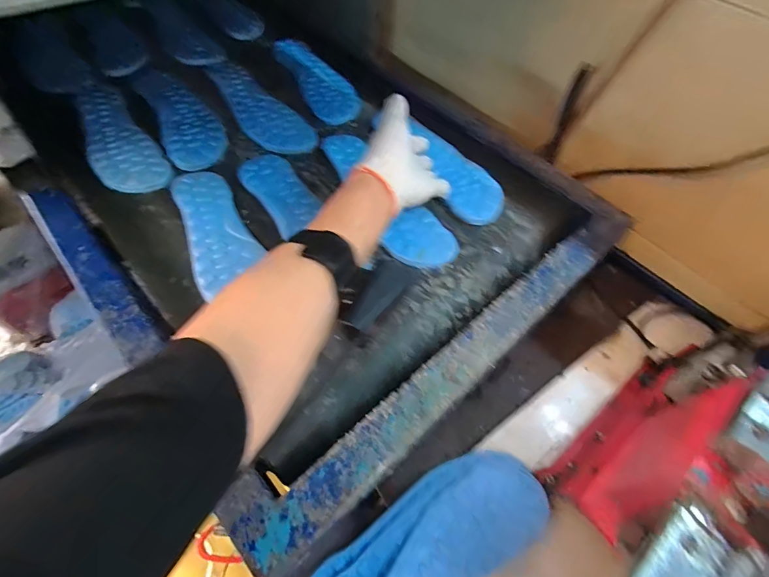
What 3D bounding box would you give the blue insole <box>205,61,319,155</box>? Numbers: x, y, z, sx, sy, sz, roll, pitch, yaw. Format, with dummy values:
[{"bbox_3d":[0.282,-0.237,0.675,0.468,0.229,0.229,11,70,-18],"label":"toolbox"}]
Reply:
[{"bbox_3d":[-0.206,-0.289,0.628,0.088,0.010,0.264,-37,67,-23],"label":"blue insole"}]

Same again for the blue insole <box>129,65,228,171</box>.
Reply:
[{"bbox_3d":[-0.322,-0.278,0.616,0.084,0.022,0.271,-27,64,-19],"label":"blue insole"}]

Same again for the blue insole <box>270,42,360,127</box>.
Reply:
[{"bbox_3d":[-0.120,-0.371,0.695,0.087,0.015,0.247,-24,63,-18],"label":"blue insole"}]

